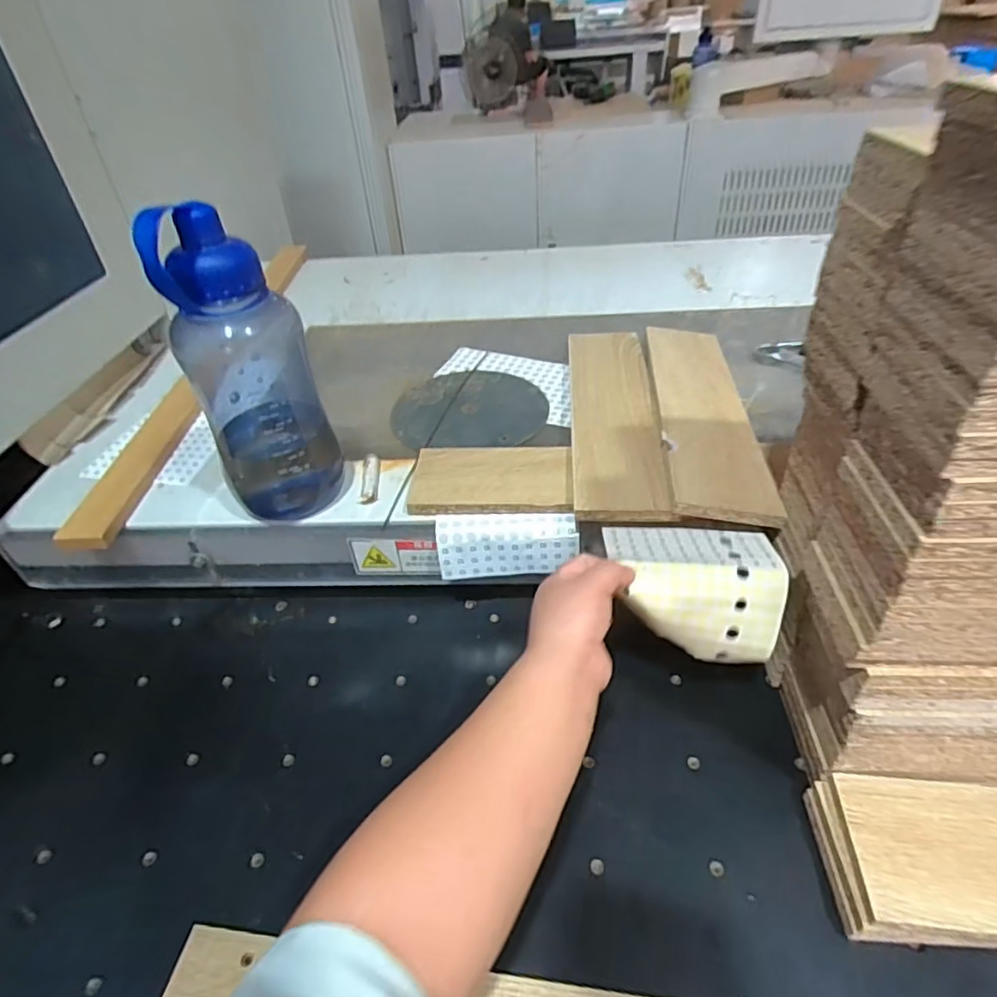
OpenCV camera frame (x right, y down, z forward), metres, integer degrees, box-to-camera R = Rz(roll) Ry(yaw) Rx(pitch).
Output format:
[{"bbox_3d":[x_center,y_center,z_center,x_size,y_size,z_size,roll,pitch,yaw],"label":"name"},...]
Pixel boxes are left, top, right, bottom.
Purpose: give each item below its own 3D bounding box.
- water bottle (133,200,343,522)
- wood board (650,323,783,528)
[{"bbox_3d":[-0.214,-0.106,0.527,0.100,0.266,0.106,-22,43,-20],"label":"water bottle"},{"bbox_3d":[0.214,-0.099,0.640,0.091,0.013,0.366,8,39,3],"label":"wood board"}]

